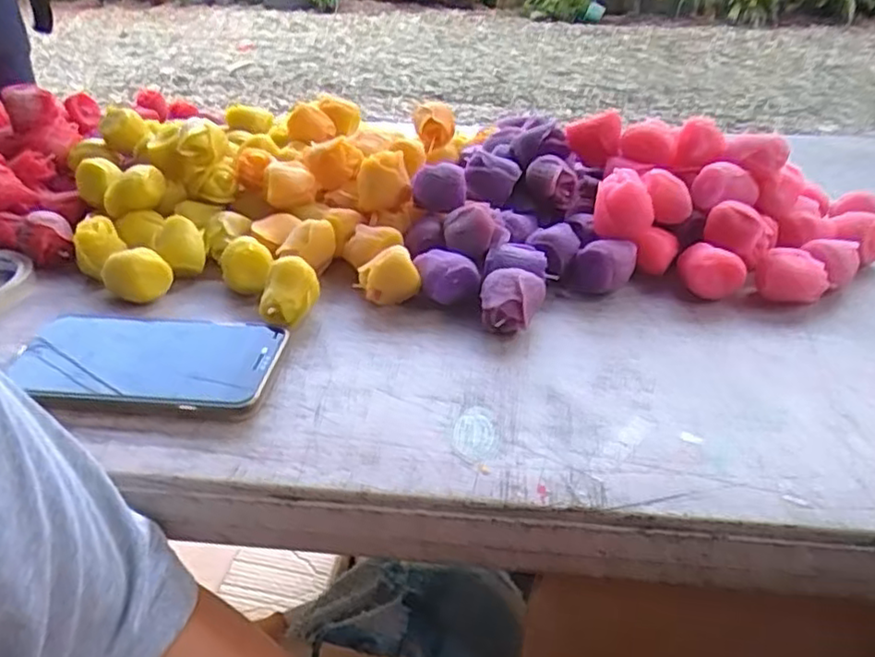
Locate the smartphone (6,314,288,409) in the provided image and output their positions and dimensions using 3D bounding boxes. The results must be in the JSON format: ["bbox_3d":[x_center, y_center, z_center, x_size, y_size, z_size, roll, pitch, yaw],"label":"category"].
[{"bbox_3d":[-0.174,0.018,0.405,0.156,0.013,0.076,5,34,6],"label":"smartphone"}]

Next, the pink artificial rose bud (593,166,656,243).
[{"bbox_3d":[0.131,-0.087,0.478,0.034,0.043,0.028,-21,41,-27],"label":"pink artificial rose bud"}]

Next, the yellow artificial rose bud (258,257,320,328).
[{"bbox_3d":[-0.095,-0.020,0.440,0.031,0.037,0.038,8,35,11],"label":"yellow artificial rose bud"}]

